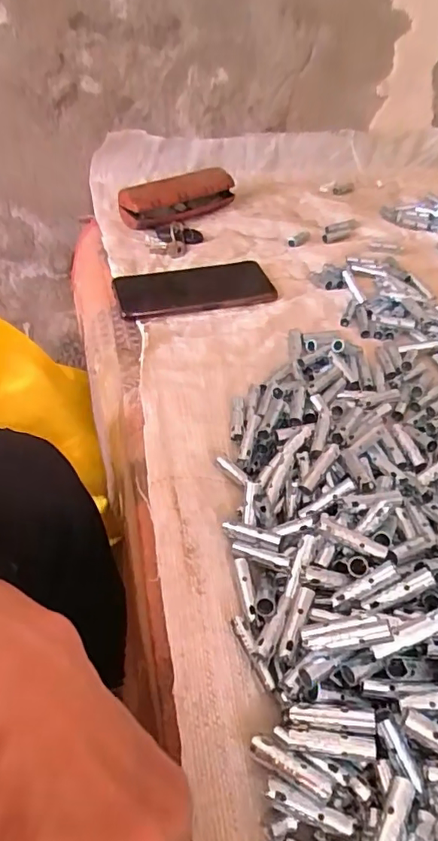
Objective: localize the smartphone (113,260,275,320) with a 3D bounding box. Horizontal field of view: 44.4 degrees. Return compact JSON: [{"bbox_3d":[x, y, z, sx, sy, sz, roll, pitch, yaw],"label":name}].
[{"bbox_3d":[-0.027,-0.144,0.578,0.163,0.012,0.087,-9,45,-8],"label":"smartphone"}]

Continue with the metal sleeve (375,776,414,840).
[{"bbox_3d":[0.074,0.178,0.233,0.009,0.011,0.040,22,49,22],"label":"metal sleeve"}]

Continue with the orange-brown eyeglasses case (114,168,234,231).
[{"bbox_3d":[-0.054,-0.293,0.714,0.153,0.051,0.051,-31,52,-27],"label":"orange-brown eyeglasses case"}]

